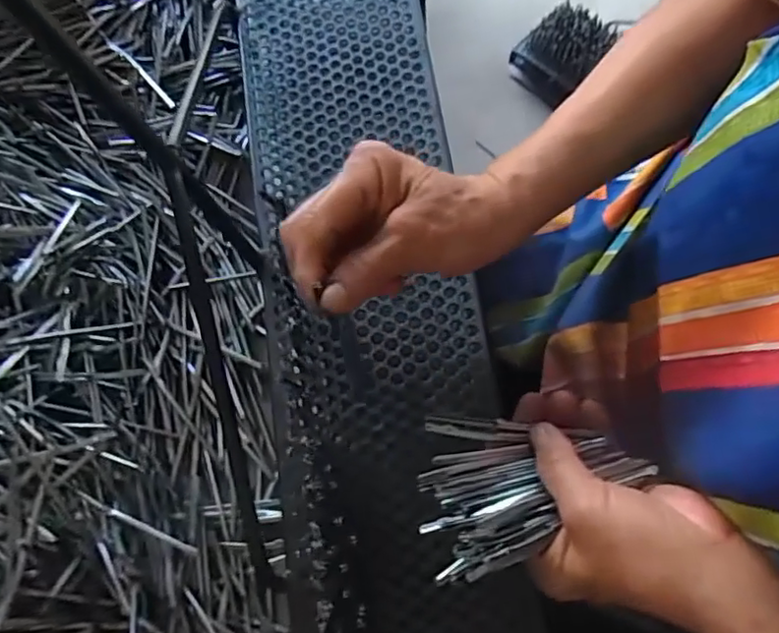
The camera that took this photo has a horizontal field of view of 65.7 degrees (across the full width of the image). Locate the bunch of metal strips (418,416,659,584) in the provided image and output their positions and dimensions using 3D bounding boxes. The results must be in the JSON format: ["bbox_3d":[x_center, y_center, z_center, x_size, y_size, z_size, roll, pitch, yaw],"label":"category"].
[{"bbox_3d":[0.076,0.090,0.310,0.115,0.032,0.076,-1,73,-2],"label":"bunch of metal strips"}]

